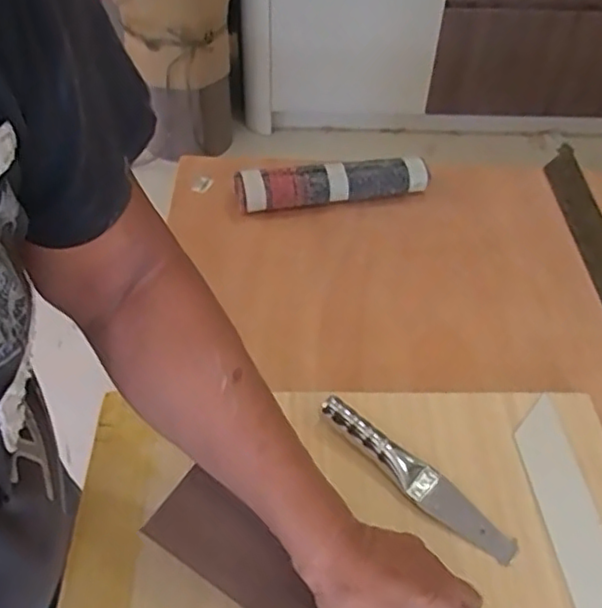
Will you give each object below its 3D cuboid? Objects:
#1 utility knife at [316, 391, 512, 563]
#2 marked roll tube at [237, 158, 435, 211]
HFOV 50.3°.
[{"bbox_3d":[0.099,0.145,0.553,0.195,0.021,0.033,37,56,27],"label":"utility knife"},{"bbox_3d":[0.040,-0.155,0.831,0.246,0.047,0.054,-7,48,-9],"label":"marked roll tube"}]

